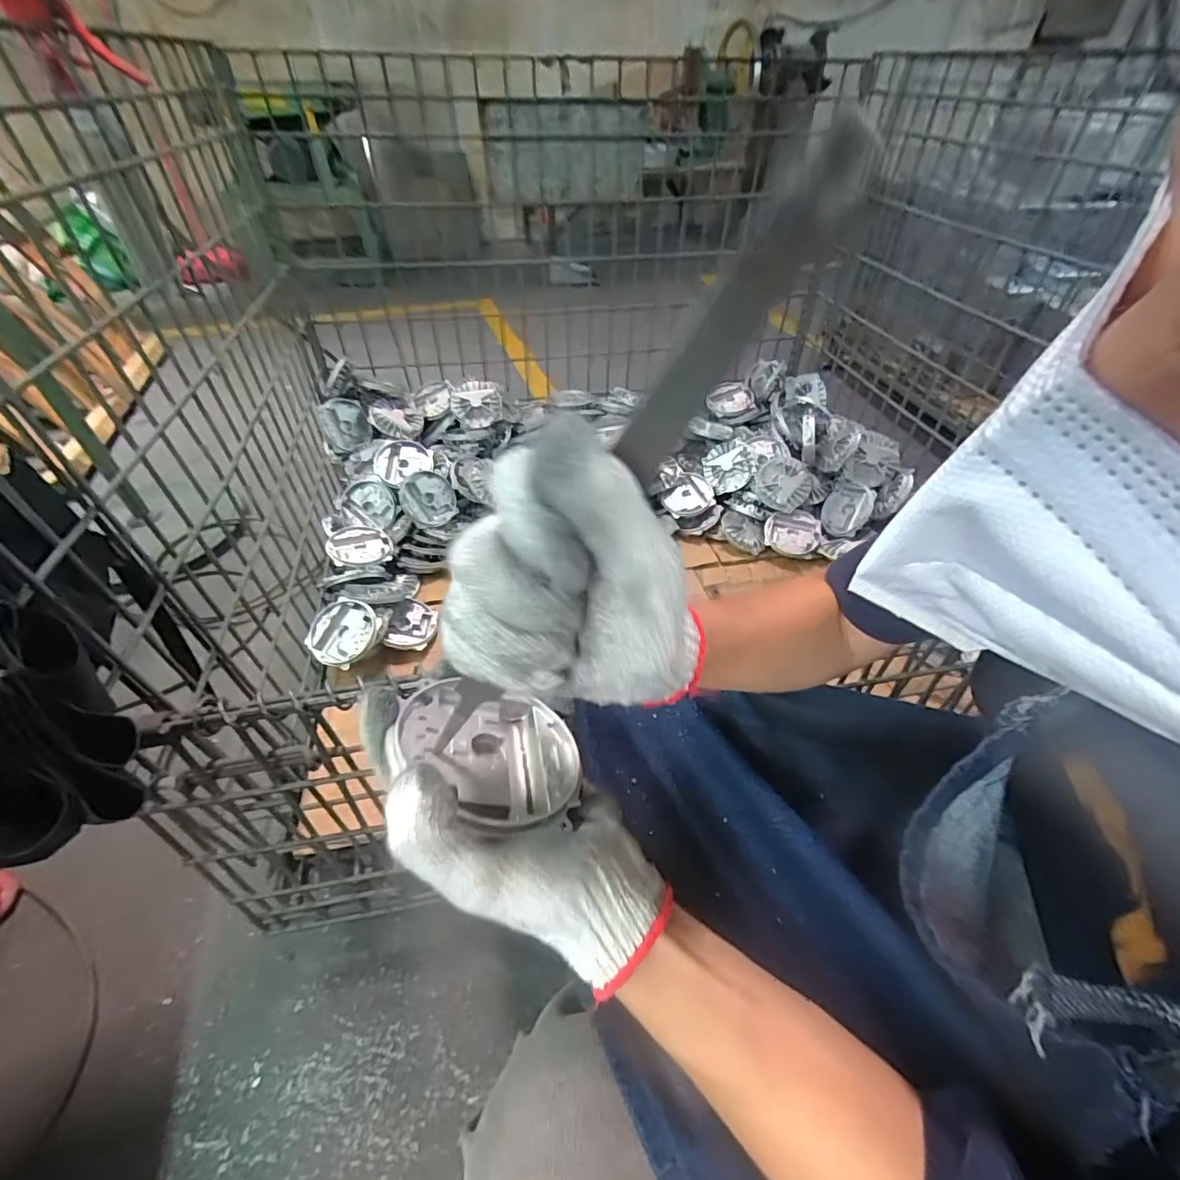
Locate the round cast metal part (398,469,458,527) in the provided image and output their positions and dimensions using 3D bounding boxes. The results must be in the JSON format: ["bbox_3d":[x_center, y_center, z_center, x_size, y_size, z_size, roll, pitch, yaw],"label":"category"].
[{"bbox_3d":[-0.318,-0.179,1.040,0.104,0.017,0.108,0,88,-14],"label":"round cast metal part"}]

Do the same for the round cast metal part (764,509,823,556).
[{"bbox_3d":[0.411,-0.112,1.077,0.105,0.033,0.101,-2,67,4],"label":"round cast metal part"}]

